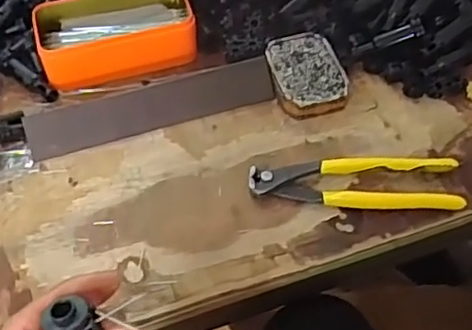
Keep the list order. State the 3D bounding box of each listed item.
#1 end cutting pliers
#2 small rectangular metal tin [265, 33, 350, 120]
[{"bbox_3d":[0.095,0.014,0.505,0.164,0.022,0.044,3,52,2],"label":"end cutting pliers"},{"bbox_3d":[0.064,-0.084,0.573,0.062,0.020,0.088,-12,53,-9],"label":"small rectangular metal tin"}]

